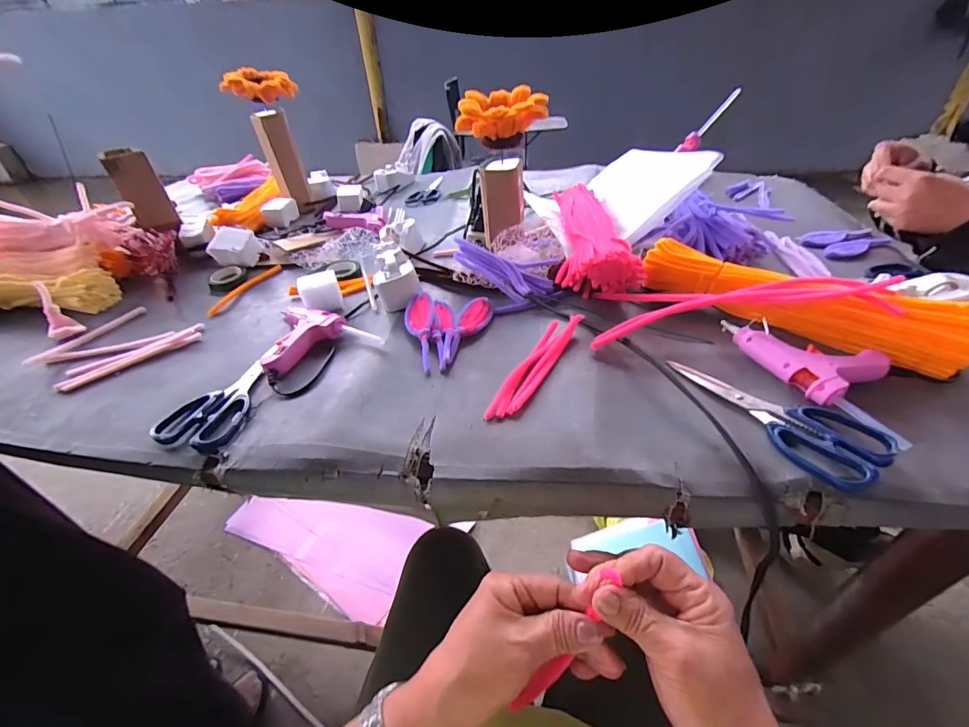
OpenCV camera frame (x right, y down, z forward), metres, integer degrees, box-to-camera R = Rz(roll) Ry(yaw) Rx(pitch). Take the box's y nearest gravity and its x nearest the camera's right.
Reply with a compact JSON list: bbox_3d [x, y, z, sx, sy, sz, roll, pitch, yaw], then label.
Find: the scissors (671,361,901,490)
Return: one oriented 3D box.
[{"bbox_3d":[0.238,0.041,0.360,0.066,0.015,0.172,-31,48,-30],"label":"scissors"}]

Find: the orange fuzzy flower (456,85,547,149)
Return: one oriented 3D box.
[{"bbox_3d":[0.024,-0.305,0.522,0.107,0.052,0.092,2,40,6],"label":"orange fuzzy flower"}]

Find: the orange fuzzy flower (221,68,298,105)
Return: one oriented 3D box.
[{"bbox_3d":[-0.403,-0.498,0.749,0.126,0.042,0.099,-15,41,-14],"label":"orange fuzzy flower"}]

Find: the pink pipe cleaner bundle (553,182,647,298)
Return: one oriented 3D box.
[{"bbox_3d":[0.151,-0.201,0.601,0.099,0.053,0.296,2,41,4],"label":"pink pipe cleaner bundle"}]

